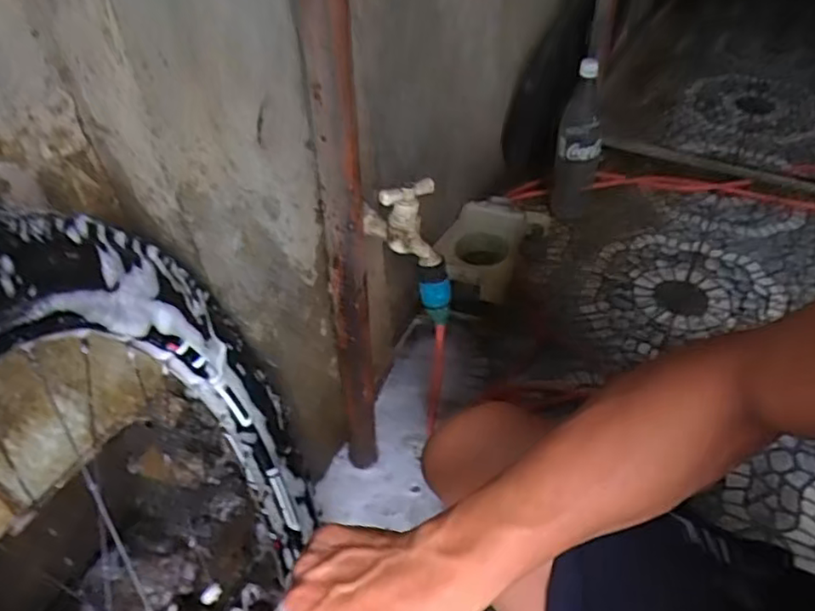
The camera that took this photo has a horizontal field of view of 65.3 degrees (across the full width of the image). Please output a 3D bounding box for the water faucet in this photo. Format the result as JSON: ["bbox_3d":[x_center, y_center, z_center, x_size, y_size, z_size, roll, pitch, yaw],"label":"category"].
[{"bbox_3d":[-0.007,-0.091,0.669,0.075,0.083,0.063,-7,44,-4],"label":"water faucet"}]

